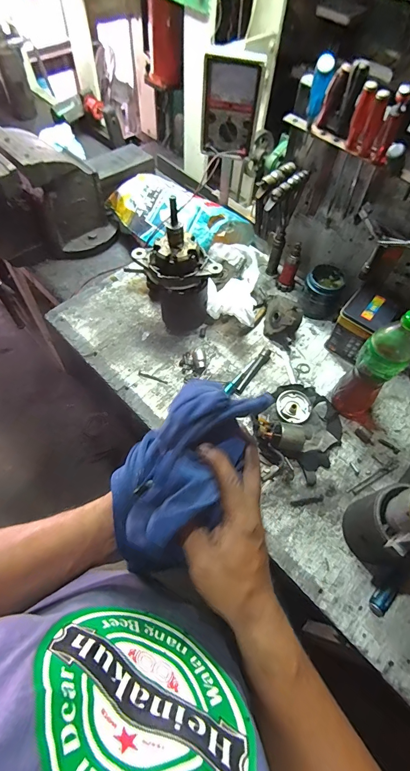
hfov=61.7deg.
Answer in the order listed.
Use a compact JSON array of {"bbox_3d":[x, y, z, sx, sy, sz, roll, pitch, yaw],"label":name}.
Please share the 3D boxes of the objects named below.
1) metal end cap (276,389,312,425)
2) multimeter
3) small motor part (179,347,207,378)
[{"bbox_3d":[0.190,0.044,0.732,0.071,0.012,0.071,2,61,-3],"label":"metal end cap"},{"bbox_3d":[0.052,-0.583,0.727,0.113,0.160,0.031,18,61,6],"label":"multimeter"},{"bbox_3d":[-0.027,-0.054,0.777,0.057,0.027,0.074,-3,61,-5],"label":"small motor part"}]

